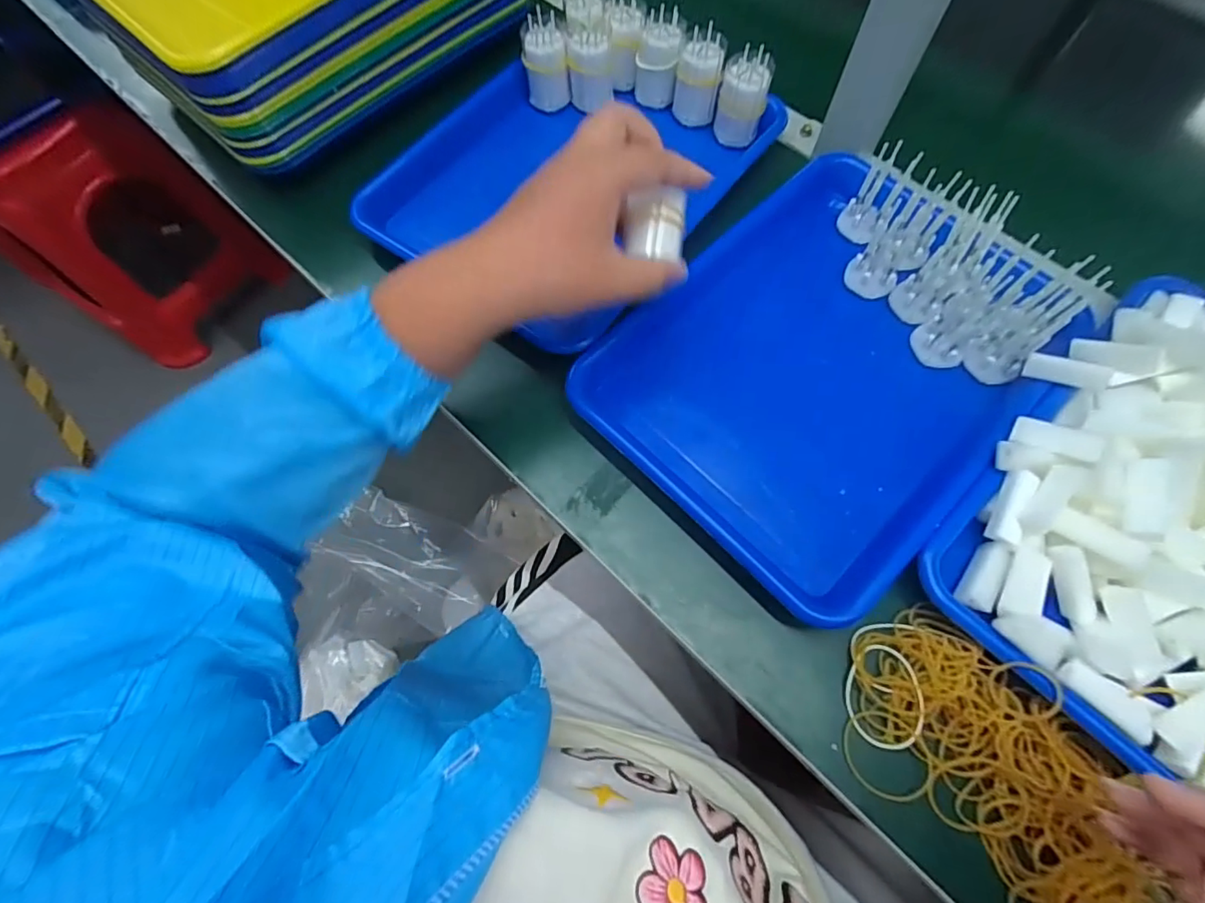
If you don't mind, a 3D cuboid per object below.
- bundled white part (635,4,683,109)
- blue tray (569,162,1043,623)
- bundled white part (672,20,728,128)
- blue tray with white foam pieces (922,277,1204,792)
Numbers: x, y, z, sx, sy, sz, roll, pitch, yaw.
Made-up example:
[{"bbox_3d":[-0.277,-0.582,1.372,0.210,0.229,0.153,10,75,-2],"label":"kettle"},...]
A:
[{"bbox_3d":[0.049,-0.349,0.478,0.038,0.066,0.033,7,68,4],"label":"bundled white part"},{"bbox_3d":[0.160,-0.060,0.402,0.249,0.041,0.309,42,74,16],"label":"blue tray"},{"bbox_3d":[0.084,-0.328,0.469,0.038,0.065,0.033,7,68,4],"label":"bundled white part"},{"bbox_3d":[0.382,0.038,0.321,0.248,0.065,0.310,40,74,15],"label":"blue tray with white foam pieces"}]

